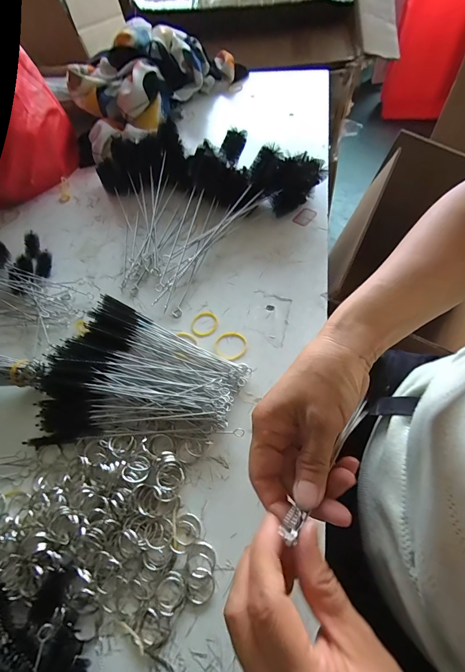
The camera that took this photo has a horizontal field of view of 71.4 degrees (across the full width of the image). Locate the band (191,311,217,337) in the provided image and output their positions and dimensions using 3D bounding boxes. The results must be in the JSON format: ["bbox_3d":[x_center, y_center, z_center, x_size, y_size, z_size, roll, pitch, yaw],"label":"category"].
[{"bbox_3d":[-0.034,-0.015,0.400,0.033,0.004,0.038,20,64,15],"label":"band"}]

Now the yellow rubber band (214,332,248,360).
[{"bbox_3d":[-0.002,0.010,0.378,0.037,0.004,0.038,-2,60,3],"label":"yellow rubber band"}]

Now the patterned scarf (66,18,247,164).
[{"bbox_3d":[-0.157,-0.517,0.656,0.224,0.098,0.418,39,70,23],"label":"patterned scarf"}]

